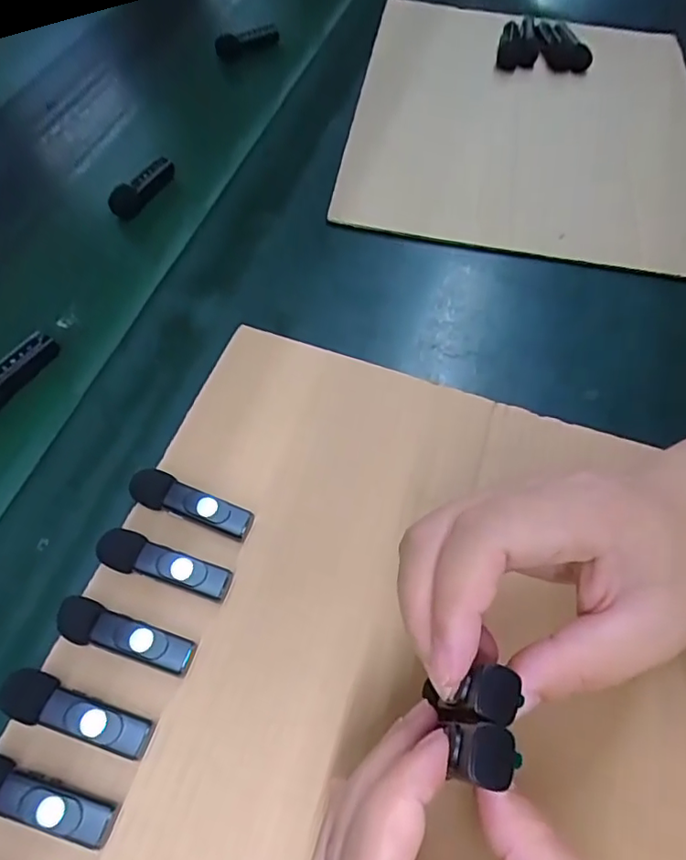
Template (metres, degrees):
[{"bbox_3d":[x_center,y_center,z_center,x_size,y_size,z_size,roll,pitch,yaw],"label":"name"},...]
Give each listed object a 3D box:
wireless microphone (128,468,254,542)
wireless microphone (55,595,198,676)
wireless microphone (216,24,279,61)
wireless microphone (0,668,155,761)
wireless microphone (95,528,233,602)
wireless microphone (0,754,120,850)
[{"bbox_3d":[-0.077,0.039,0.287,0.062,0.018,0.018,19,61,9],"label":"wireless microphone"},{"bbox_3d":[-0.098,0.093,0.252,0.063,0.014,0.018,19,61,9],"label":"wireless microphone"},{"bbox_3d":[-0.095,-0.385,0.555,0.065,0.018,0.013,-28,64,-17],"label":"wireless microphone"},{"bbox_3d":[-0.112,0.119,0.237,0.066,0.015,0.019,14,60,6],"label":"wireless microphone"},{"bbox_3d":[-0.085,0.065,0.270,0.064,0.015,0.018,15,60,7],"label":"wireless microphone"},{"bbox_3d":[-0.122,0.145,0.222,0.067,0.016,0.017,16,60,7],"label":"wireless microphone"}]

